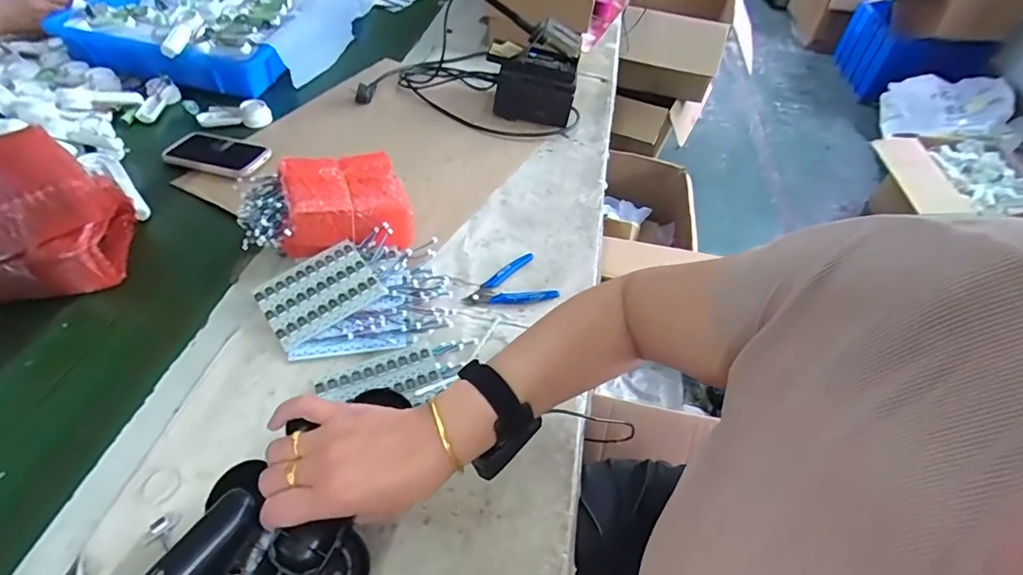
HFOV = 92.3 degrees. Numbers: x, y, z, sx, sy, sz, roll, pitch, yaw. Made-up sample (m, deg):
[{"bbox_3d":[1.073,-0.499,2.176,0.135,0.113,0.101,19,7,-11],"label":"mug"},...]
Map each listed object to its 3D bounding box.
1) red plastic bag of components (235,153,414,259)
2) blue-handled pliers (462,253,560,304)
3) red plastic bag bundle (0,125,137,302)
[{"bbox_3d":[-0.240,-0.099,0.635,0.201,0.101,0.105,-13,52,-17],"label":"red plastic bag of components"},{"bbox_3d":[0.004,0.006,0.632,0.112,0.011,0.077,-30,58,-28],"label":"blue-handled pliers"},{"bbox_3d":[-0.560,-0.070,0.550,0.204,0.138,0.146,-28,57,-27],"label":"red plastic bag bundle"}]

